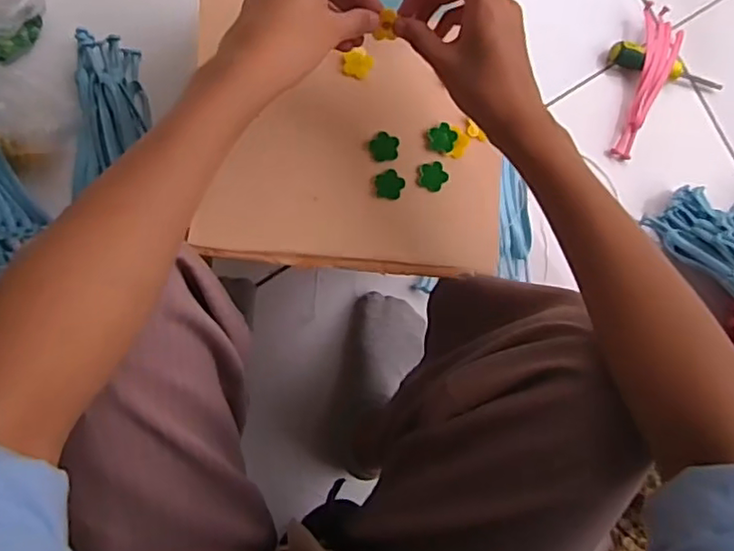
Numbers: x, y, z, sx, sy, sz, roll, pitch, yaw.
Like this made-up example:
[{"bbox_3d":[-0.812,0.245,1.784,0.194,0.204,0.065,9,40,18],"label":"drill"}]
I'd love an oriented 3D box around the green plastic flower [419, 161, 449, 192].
[{"bbox_3d":[0.052,-0.079,0.470,0.022,0.004,0.022,0,89,-9],"label":"green plastic flower"}]

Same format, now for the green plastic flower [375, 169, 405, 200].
[{"bbox_3d":[0.018,-0.070,0.466,0.023,0.004,0.023,0,89,-9],"label":"green plastic flower"}]

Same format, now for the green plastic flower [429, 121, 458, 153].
[{"bbox_3d":[0.060,-0.109,0.471,0.022,0.004,0.022,0,89,-9],"label":"green plastic flower"}]

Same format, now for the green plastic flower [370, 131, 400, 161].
[{"bbox_3d":[0.014,-0.100,0.467,0.022,0.004,0.022,0,89,-9],"label":"green plastic flower"}]

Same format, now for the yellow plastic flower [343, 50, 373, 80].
[{"bbox_3d":[-0.007,-0.164,0.464,0.023,0.005,0.021,-4,90,-9],"label":"yellow plastic flower"}]

